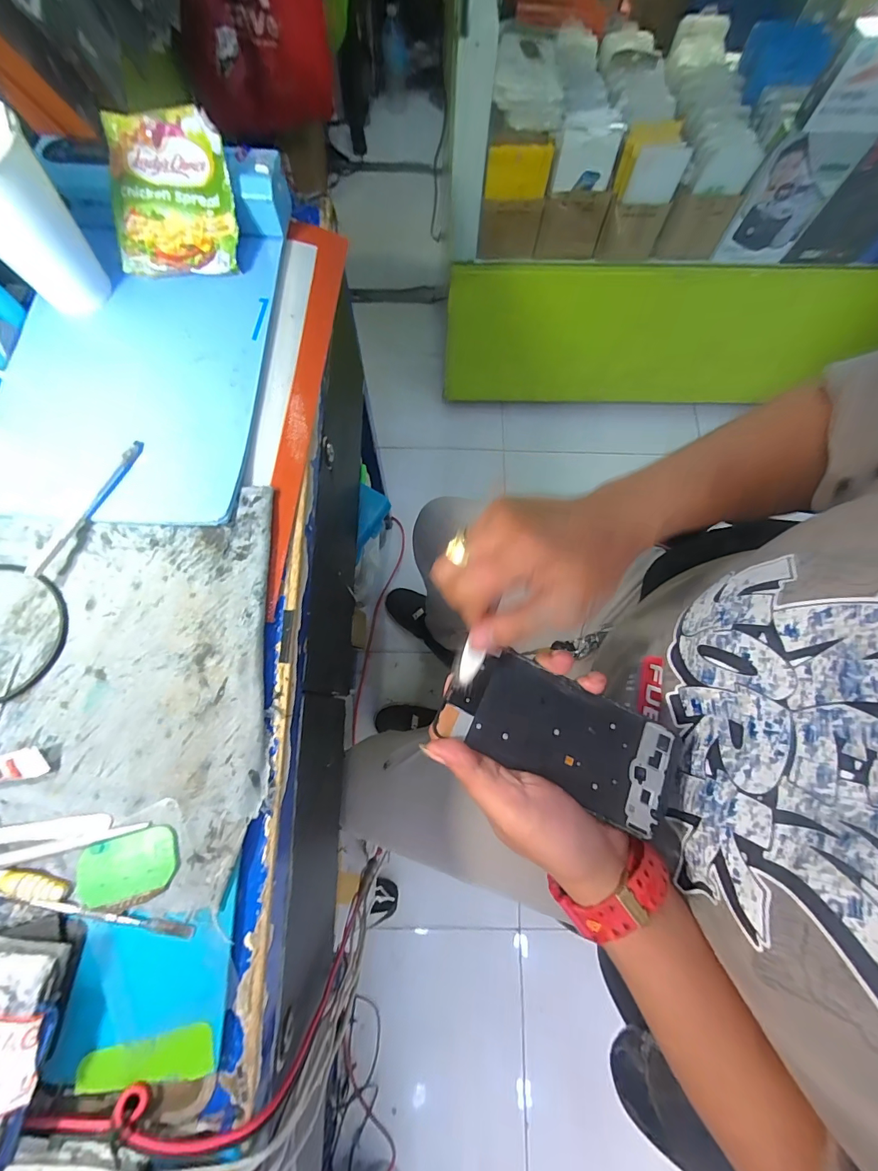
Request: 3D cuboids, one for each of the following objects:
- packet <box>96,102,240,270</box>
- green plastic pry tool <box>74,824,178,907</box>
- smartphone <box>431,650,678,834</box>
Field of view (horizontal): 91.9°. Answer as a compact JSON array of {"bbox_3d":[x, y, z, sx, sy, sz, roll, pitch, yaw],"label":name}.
[{"bbox_3d":[-0.228,-0.331,0.360,0.101,0.020,0.112,1,105,-2],"label":"packet"},{"bbox_3d":[-0.196,0.176,0.267,0.060,0.004,0.036,-15,75,-6],"label":"green plastic pry tool"},{"bbox_3d":[0.078,0.096,0.279,0.149,0.007,0.067,23,74,2],"label":"smartphone"}]

